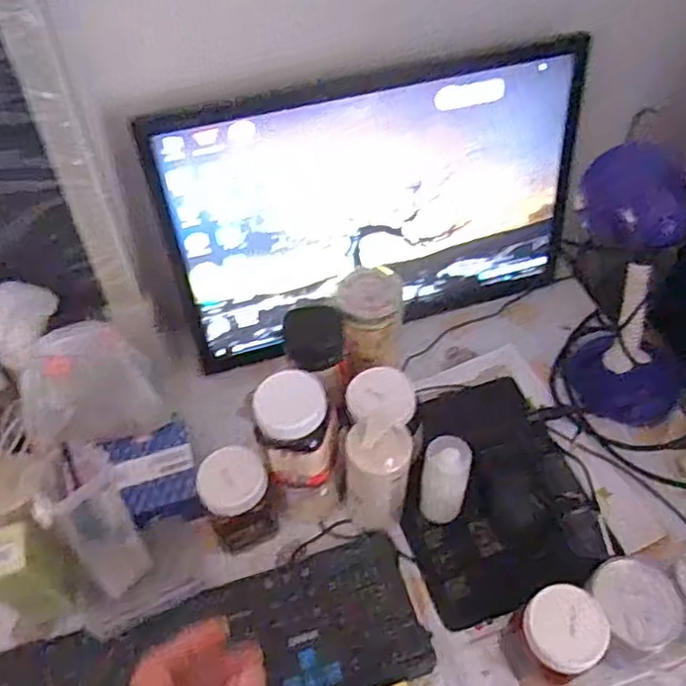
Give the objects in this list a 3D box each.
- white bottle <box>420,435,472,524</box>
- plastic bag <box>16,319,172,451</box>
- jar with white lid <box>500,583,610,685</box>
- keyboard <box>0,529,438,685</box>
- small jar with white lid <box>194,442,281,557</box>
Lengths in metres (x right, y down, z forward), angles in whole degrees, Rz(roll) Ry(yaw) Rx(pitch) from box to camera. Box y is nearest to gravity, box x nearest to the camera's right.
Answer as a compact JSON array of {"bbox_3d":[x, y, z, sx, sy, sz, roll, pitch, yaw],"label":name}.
[{"bbox_3d":[0.105,0.145,0.674,0.044,0.111,0.042,-1,50,1],"label":"white bottle"},{"bbox_3d":[-0.284,0.051,0.710,0.148,0.114,0.078,-17,52,-12],"label":"plastic bag"},{"bbox_3d":[0.187,0.267,0.574,0.067,0.106,0.064,-1,50,1],"label":"jar with white lid"},{"bbox_3d":[-0.138,0.307,0.606,0.439,0.031,0.147,-14,50,-11],"label":"keyboard"},{"bbox_3d":[-0.109,0.158,0.661,0.072,0.090,0.062,-18,52,-13],"label":"small jar with white lid"}]

